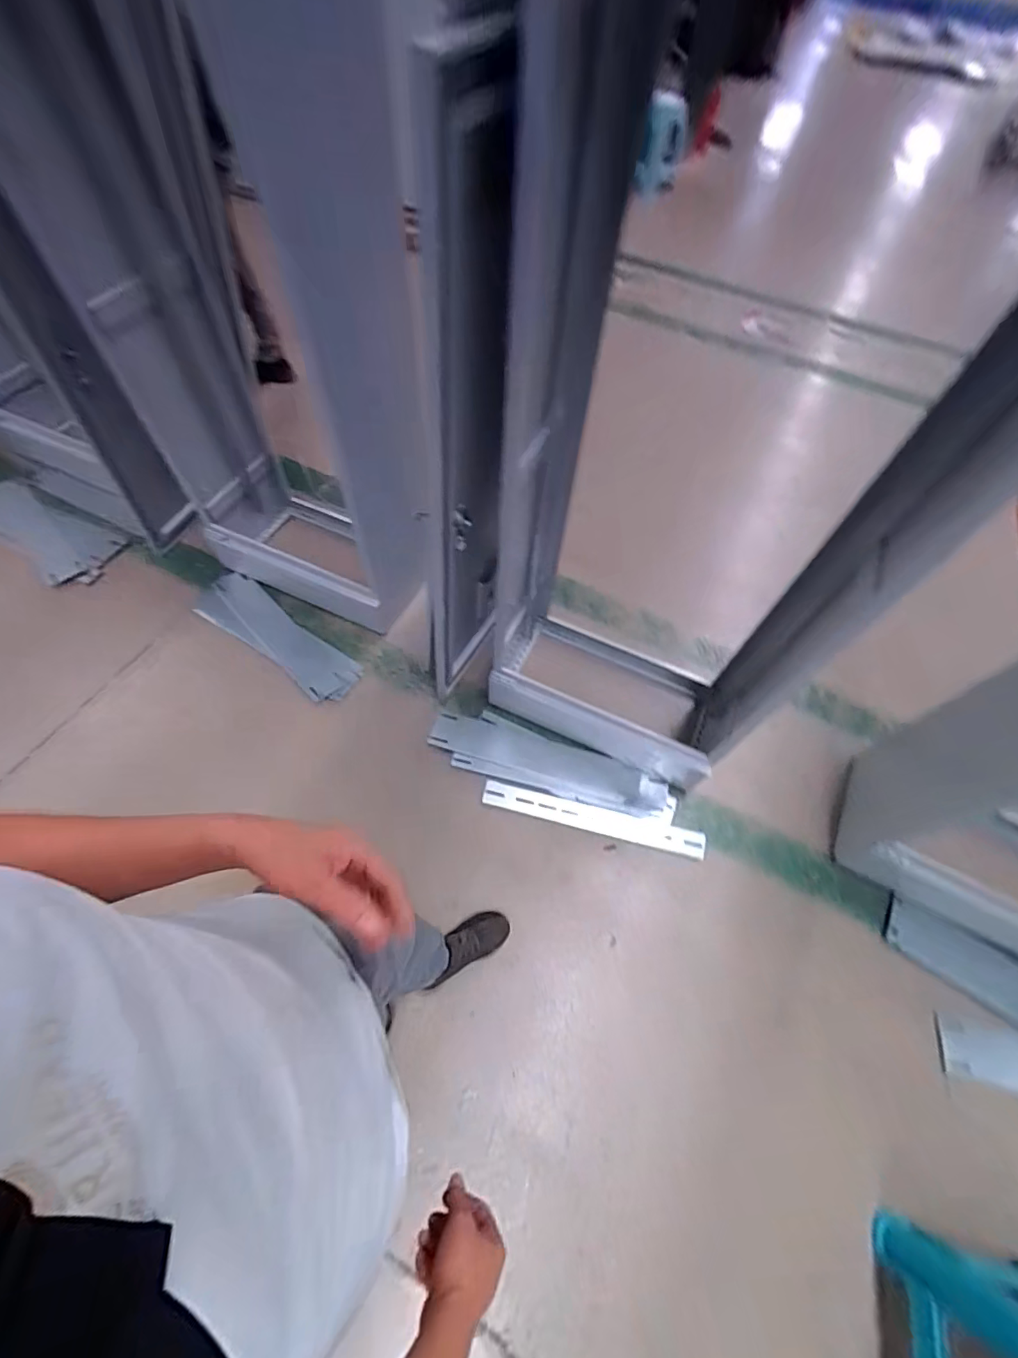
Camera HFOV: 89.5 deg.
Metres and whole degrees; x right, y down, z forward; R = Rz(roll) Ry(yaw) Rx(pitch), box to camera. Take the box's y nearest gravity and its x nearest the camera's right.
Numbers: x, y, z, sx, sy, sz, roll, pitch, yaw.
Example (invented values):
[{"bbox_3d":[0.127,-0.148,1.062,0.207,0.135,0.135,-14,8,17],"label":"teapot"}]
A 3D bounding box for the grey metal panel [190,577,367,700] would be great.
[{"bbox_3d":[-0.792,-0.142,1.787,0.637,0.036,0.192,34,71,9],"label":"grey metal panel"}]

